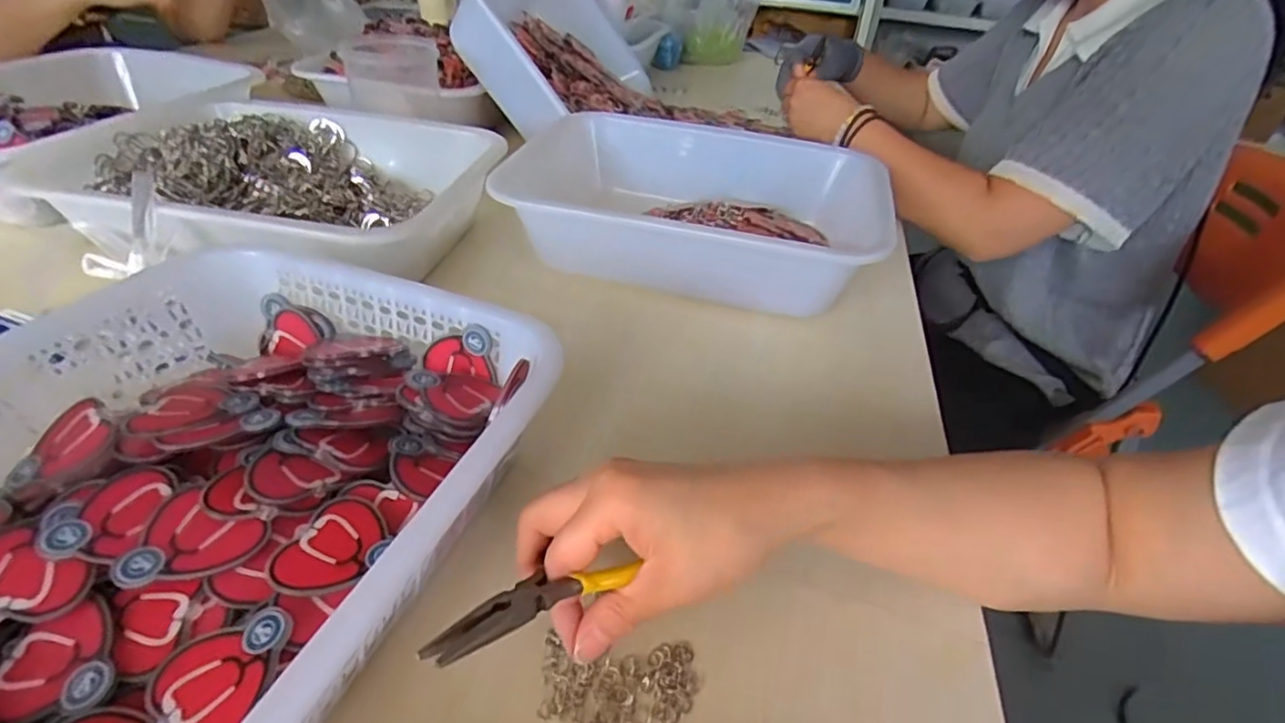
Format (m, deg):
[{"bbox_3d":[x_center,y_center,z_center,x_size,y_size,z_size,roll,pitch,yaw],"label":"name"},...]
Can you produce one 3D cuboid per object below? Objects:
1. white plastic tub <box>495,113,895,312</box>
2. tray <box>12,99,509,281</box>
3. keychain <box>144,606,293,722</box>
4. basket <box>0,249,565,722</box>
[{"bbox_3d":[0.053,-0.141,0.581,0.346,0.081,0.240,13,39,10],"label":"white plastic tub"},{"bbox_3d":[-0.313,-0.157,0.552,0.317,0.062,0.251,9,38,5],"label":"tray"},{"bbox_3d":[-0.165,0.123,0.244,0.049,0.004,0.053,31,60,33],"label":"keychain"},{"bbox_3d":[-0.220,0.080,0.269,0.256,0.081,0.345,16,39,13],"label":"basket"}]

